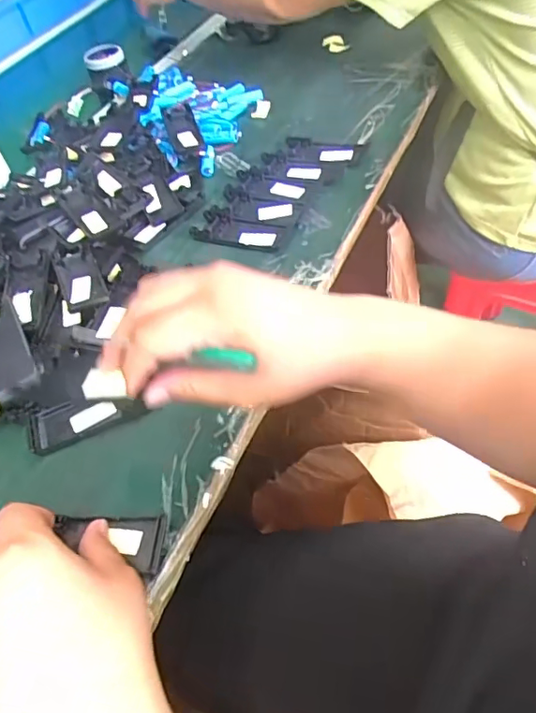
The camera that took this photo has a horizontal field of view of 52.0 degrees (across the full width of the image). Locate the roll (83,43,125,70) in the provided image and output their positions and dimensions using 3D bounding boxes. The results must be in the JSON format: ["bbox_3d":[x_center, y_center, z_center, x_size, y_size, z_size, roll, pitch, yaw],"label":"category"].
[{"bbox_3d":[-0.240,-0.440,0.806,0.055,0.016,0.055,-5,50,7],"label":"roll"}]

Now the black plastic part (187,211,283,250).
[{"bbox_3d":[-0.029,-0.127,0.553,0.091,0.008,0.038,12,54,20],"label":"black plastic part"}]

